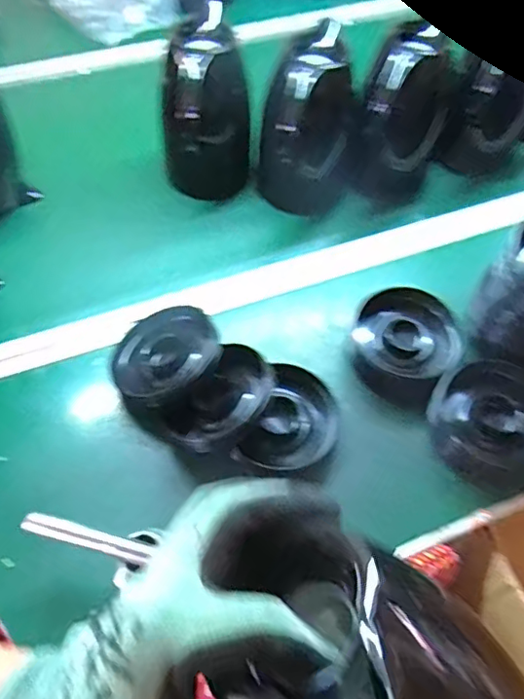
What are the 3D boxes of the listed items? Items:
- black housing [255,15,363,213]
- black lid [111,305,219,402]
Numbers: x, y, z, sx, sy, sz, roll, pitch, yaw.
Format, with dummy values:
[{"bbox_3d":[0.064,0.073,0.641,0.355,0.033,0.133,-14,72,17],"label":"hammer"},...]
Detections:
[{"bbox_3d":[0.063,-0.271,0.710,0.122,0.198,0.106,-22,61,-16],"label":"black housing"},{"bbox_3d":[-0.109,-0.001,0.601,0.117,0.014,0.119,-12,53,16],"label":"black lid"}]

